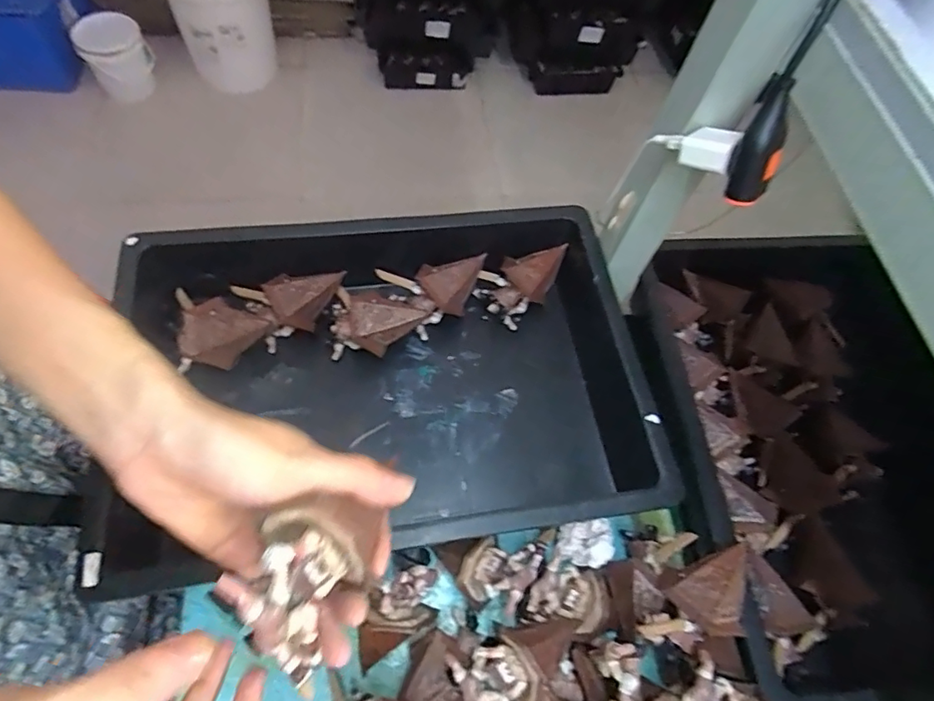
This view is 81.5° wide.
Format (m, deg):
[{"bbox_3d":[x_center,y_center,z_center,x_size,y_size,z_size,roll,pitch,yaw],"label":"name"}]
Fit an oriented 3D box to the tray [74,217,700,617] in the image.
[{"bbox_3d":[-0.053,0.024,0.533,0.434,0.118,0.326,-2,64,-8],"label":"tray"}]

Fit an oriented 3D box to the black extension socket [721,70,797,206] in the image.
[{"bbox_3d":[0.194,-0.136,0.358,0.024,0.079,0.024,4,33,-2],"label":"black extension socket"}]

